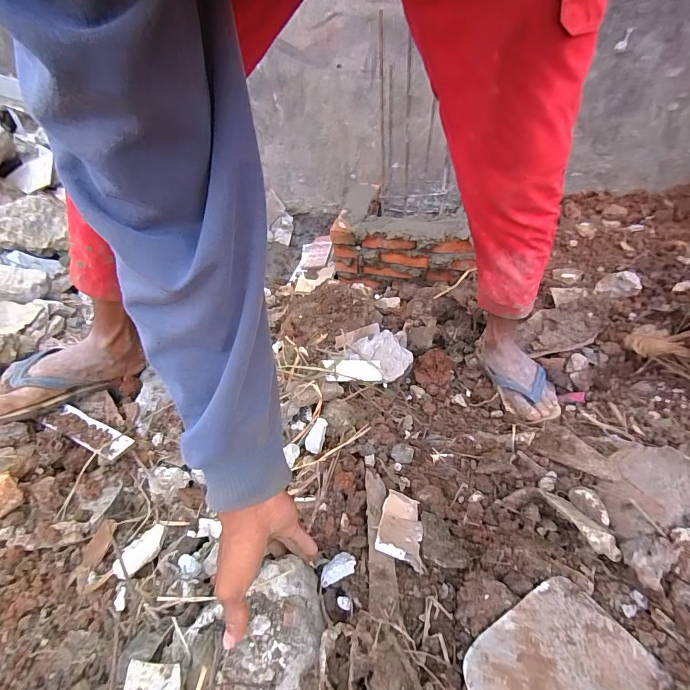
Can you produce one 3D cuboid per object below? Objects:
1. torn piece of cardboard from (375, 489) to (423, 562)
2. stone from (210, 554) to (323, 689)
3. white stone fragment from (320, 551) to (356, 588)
[{"bbox_3d":[0.066,0.210,0.443,0.048,0.010,0.081,18,28,8],"label":"torn piece of cardboard"},{"bbox_3d":[-0.069,0.288,0.375,0.091,0.062,0.137,-3,48,5],"label":"stone"},{"bbox_3d":[-0.009,0.246,0.417,0.049,0.012,0.022,-42,48,13],"label":"white stone fragment"}]

